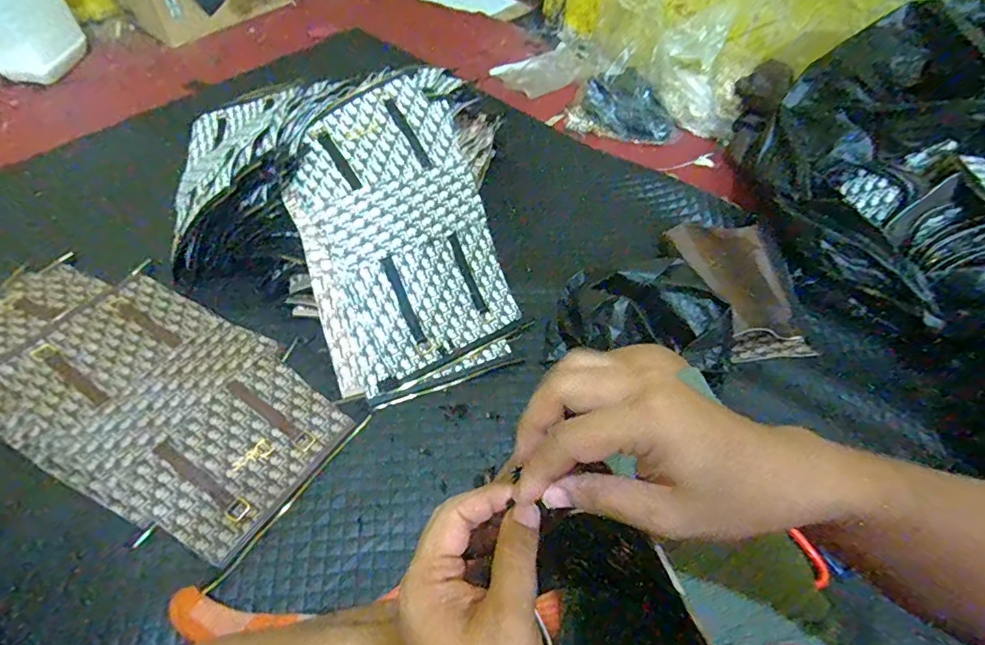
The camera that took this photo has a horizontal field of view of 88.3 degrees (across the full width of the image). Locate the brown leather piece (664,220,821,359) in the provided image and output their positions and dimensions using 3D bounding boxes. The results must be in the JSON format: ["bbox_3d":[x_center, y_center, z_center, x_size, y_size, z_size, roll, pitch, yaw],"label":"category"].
[{"bbox_3d":[0.398,-0.055,0.819,0.156,0.059,0.267,-19,58,-18],"label":"brown leather piece"}]

